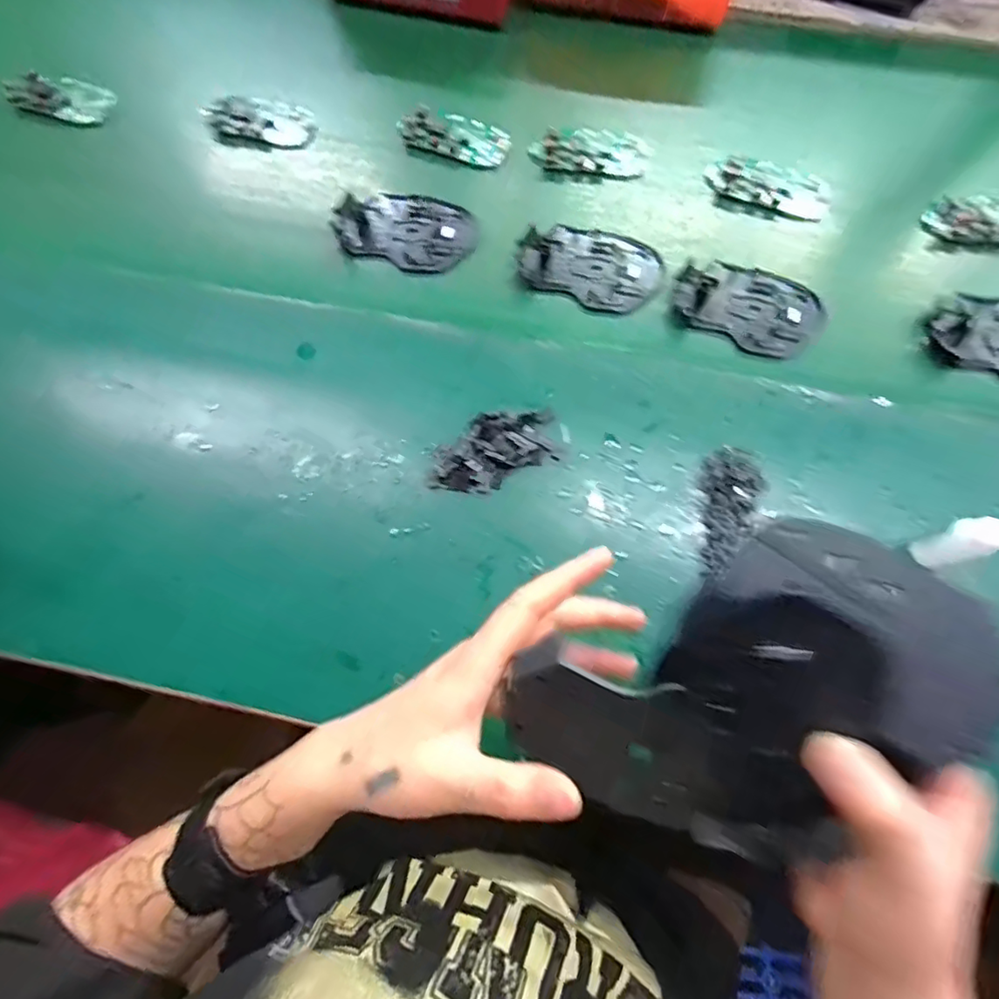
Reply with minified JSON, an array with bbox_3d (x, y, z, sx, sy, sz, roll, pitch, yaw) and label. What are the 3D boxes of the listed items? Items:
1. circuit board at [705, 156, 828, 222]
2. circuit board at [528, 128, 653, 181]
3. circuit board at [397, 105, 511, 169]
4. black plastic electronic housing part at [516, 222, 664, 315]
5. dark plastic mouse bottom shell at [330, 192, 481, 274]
[{"bbox_3d":[0.228,-0.267,0.477,0.100,0.015,0.044,18,72,4],"label":"circuit board"},{"bbox_3d":[0.080,-0.304,0.489,0.100,0.008,0.054,7,72,1],"label":"circuit board"},{"bbox_3d":[-0.038,-0.324,0.496,0.096,0.013,0.051,20,72,5],"label":"circuit board"},{"bbox_3d":[0.073,-0.190,0.452,0.112,0.008,0.071,22,73,6],"label":"black plastic electronic housing part"},{"bbox_3d":[-0.077,-0.228,0.470,0.116,0.015,0.072,17,72,4],"label":"dark plastic mouse bottom shell"}]

